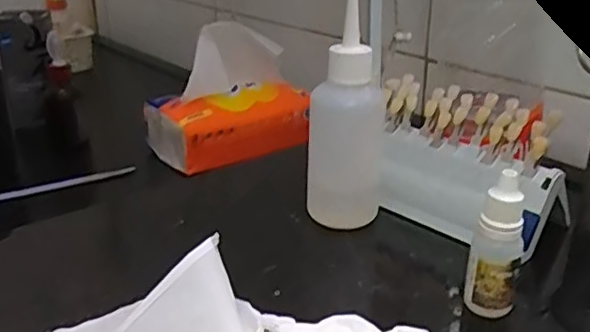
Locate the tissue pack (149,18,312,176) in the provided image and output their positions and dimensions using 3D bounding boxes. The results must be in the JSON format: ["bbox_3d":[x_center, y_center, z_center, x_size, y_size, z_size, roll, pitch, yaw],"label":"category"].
[{"bbox_3d":[-0.073,-0.078,0.688,0.157,0.135,0.091,-17,29,-34],"label":"tissue pack"}]

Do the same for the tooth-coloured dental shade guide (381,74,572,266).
[{"bbox_3d":[0.102,0.001,0.409,0.131,0.086,0.064,22,31,40],"label":"tooth-coloured dental shade guide"}]

